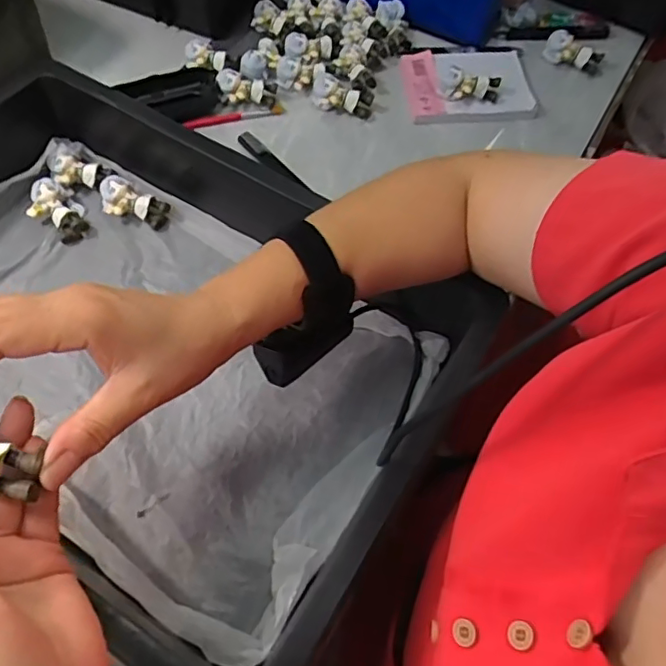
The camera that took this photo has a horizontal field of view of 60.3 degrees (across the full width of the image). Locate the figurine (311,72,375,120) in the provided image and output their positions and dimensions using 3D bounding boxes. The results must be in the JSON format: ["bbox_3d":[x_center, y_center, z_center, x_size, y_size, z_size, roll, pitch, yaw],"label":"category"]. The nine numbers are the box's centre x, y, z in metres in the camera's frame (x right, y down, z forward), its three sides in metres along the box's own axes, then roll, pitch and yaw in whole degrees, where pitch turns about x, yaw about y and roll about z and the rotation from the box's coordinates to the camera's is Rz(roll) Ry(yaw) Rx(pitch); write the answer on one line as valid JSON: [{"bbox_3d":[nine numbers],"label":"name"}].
[{"bbox_3d":[0.009,-0.243,0.591,0.066,0.026,0.032,21,62,8],"label":"figurine"}]

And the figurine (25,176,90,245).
[{"bbox_3d":[-0.243,-0.108,0.508,0.056,0.025,0.036,31,64,13],"label":"figurine"}]

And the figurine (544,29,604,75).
[{"bbox_3d":[0.250,-0.291,0.593,0.059,0.026,0.025,20,62,7],"label":"figurine"}]

